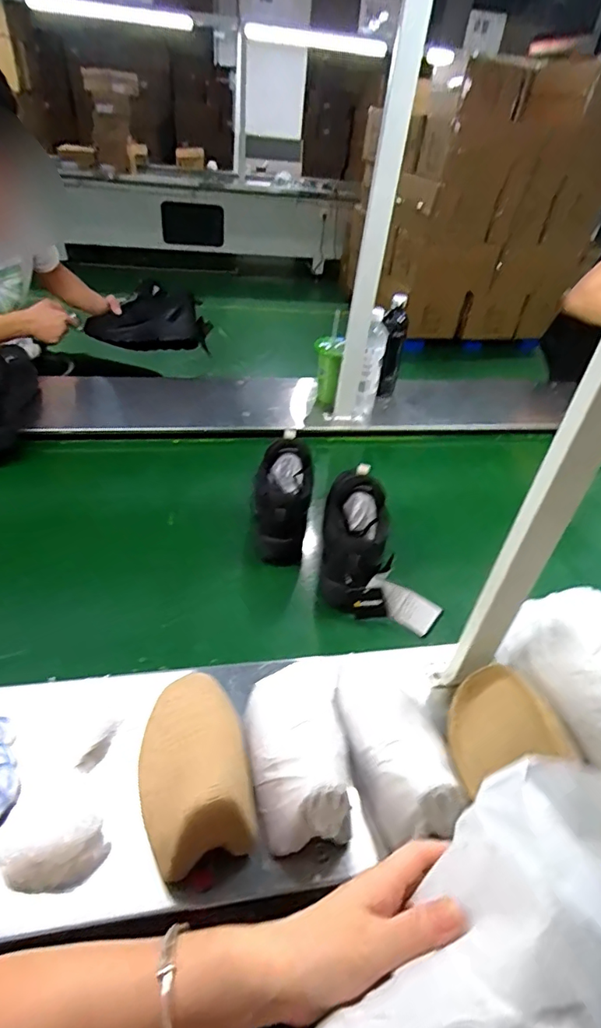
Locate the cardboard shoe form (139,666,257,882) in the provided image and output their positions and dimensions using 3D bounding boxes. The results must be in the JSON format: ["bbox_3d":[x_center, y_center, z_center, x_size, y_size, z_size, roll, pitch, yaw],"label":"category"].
[{"bbox_3d":[-0.100,0.230,0.470,0.098,0.098,0.166,-6,42,-15],"label":"cardboard shoe form"}]

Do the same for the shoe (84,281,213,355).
[{"bbox_3d":[-0.397,-0.508,1.302,0.321,0.158,0.121,-1,39,12],"label":"shoe"}]

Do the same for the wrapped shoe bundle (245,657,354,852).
[{"bbox_3d":[-0.004,0.215,0.497,0.098,0.075,0.194,3,41,-4],"label":"wrapped shoe bundle"}]

